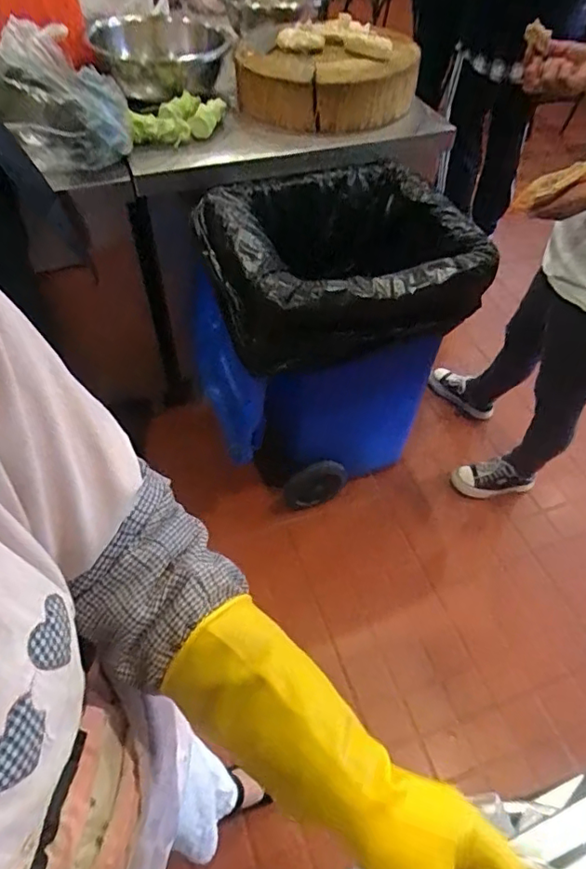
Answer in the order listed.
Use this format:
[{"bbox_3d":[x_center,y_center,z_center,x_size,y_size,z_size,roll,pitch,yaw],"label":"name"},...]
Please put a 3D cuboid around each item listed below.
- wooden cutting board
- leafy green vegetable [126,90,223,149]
[{"bbox_3d":[0.078,-0.920,1.439,0.443,0.154,0.394,-2,50,-2],"label":"wooden cutting board"},{"bbox_3d":[-0.265,-0.732,1.303,0.247,0.064,0.094,-28,55,-22],"label":"leafy green vegetable"}]

